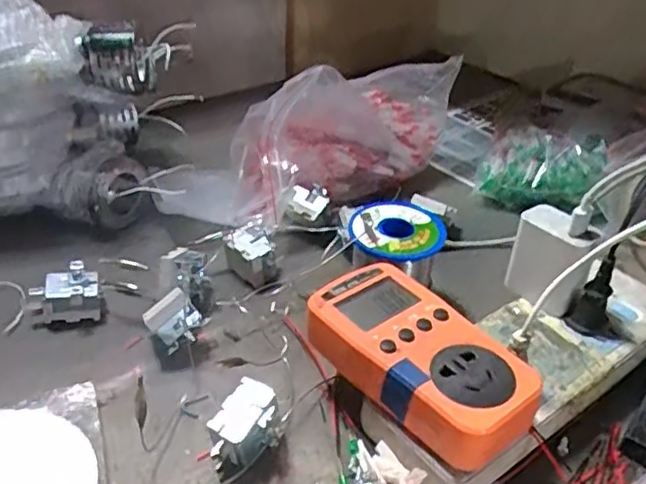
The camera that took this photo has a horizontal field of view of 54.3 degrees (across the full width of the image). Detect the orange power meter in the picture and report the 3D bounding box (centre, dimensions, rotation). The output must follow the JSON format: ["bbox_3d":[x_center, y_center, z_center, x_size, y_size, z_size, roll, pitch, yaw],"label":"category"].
[{"bbox_3d":[0.050,0.063,0.342,0.066,0.030,0.124,-24,43,-31],"label":"orange power meter"}]

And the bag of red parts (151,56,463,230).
[{"bbox_3d":[-0.004,-0.093,0.542,0.277,0.119,0.083,-19,41,-26],"label":"bag of red parts"}]

